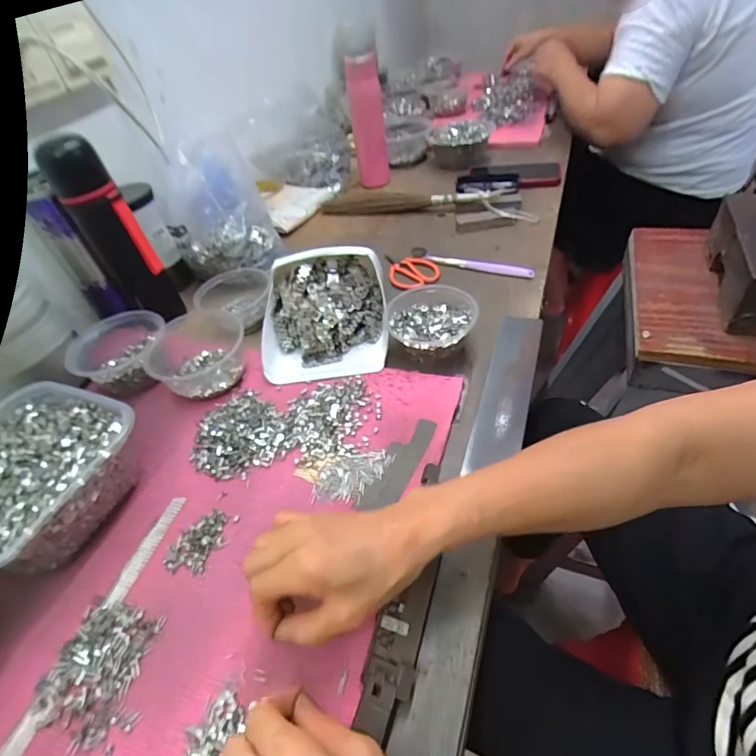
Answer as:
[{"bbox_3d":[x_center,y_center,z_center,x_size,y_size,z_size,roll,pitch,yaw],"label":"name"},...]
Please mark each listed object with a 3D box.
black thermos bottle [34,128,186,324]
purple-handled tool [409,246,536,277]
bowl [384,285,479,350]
[{"bbox_3d":[-0.328,-0.176,0.562,0.064,0.228,0.071,31,59,34],"label":"black thermos bottle"},{"bbox_3d":[0.130,-0.166,0.630,0.180,0.012,0.012,20,52,23],"label":"purple-handled tool"},{"bbox_3d":[0.060,-0.063,0.512,0.103,0.044,0.096,-6,45,6],"label":"bowl"}]

